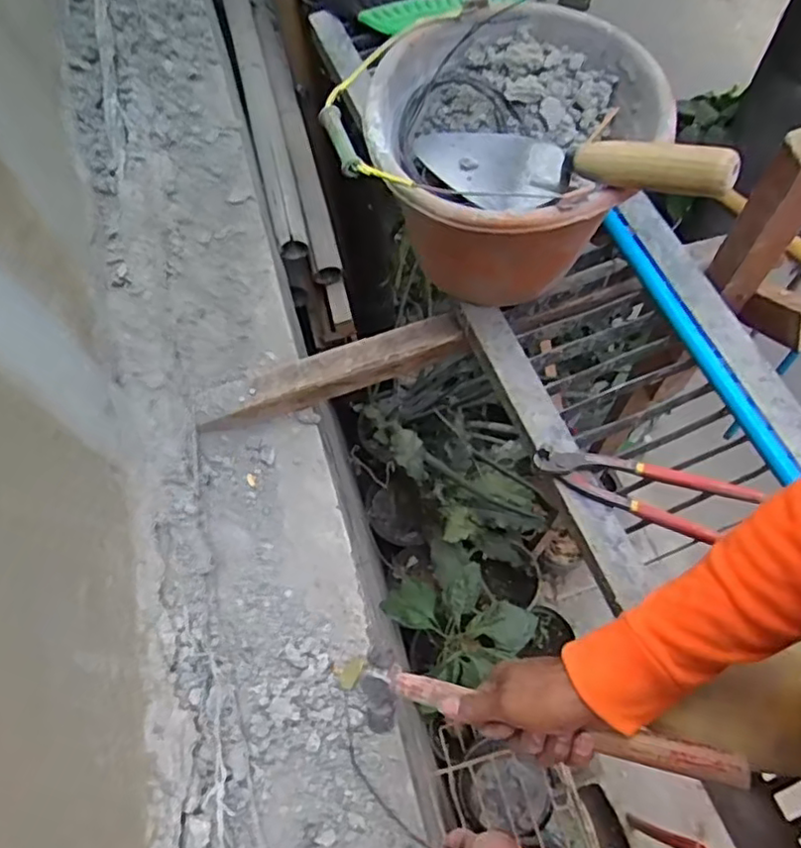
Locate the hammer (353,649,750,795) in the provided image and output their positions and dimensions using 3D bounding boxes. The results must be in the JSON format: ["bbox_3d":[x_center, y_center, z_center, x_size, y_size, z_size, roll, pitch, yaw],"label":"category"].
[{"bbox_3d":[0.109,0.239,0.516,0.300,0.032,0.077,5,103,22],"label":"hammer"}]

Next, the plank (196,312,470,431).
[{"bbox_3d":[-0.081,-0.058,0.771,0.326,0.058,0.044,-18,66,-5],"label":"plank"}]

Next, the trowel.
[{"bbox_3d":[0.140,-0.235,0.571,0.306,0.058,0.092,24,66,46],"label":"trowel"}]

